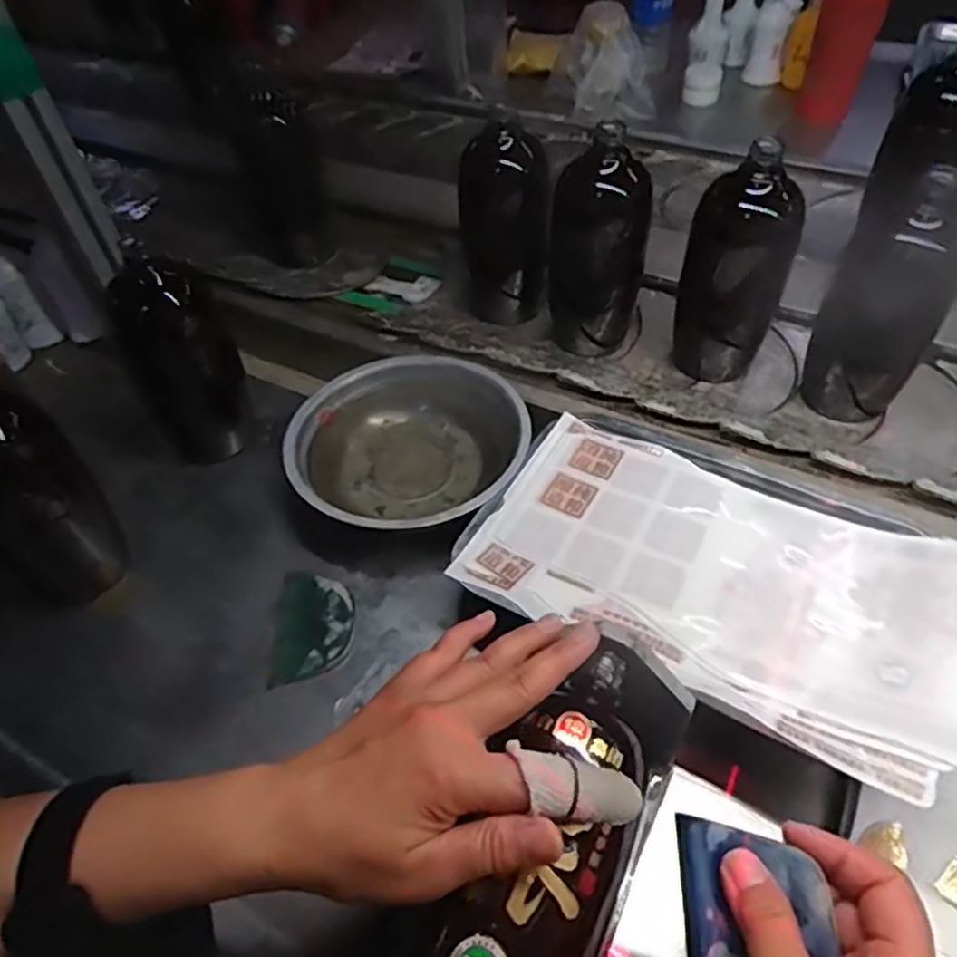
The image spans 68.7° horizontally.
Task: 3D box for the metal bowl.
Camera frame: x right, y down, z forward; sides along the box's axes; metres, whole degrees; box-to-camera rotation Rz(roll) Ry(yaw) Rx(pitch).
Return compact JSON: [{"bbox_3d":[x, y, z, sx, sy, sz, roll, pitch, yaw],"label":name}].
[{"bbox_3d":[-0.060,-0.032,0.601,0.191,0.052,0.198,-3,50,3],"label":"metal bowl"}]

